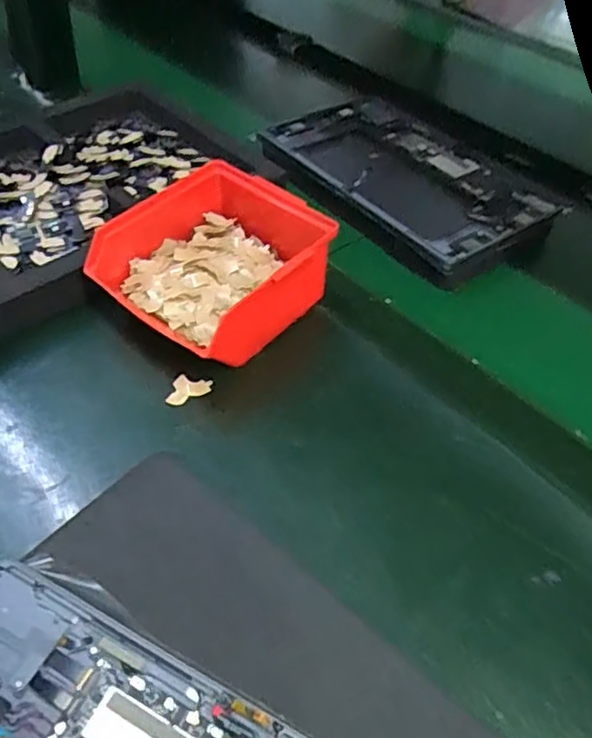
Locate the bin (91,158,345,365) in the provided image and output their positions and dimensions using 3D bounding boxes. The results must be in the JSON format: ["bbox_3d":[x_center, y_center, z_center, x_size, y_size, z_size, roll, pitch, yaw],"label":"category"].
[{"bbox_3d":[-0.050,-0.077,0.434,0.125,0.063,0.147,34,56,24],"label":"bin"}]

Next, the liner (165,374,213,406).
[{"bbox_3d":[-0.072,0.013,0.402,0.033,0.008,0.017,-29,58,-25],"label":"liner"}]

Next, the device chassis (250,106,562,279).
[{"bbox_3d":[0.099,-0.180,0.566,0.154,0.020,0.244,-33,60,-27],"label":"device chassis"}]

